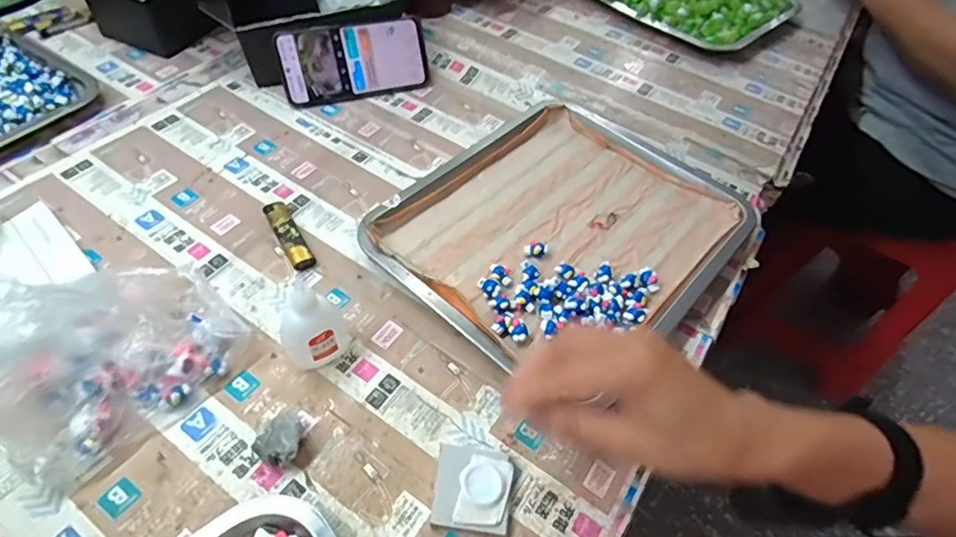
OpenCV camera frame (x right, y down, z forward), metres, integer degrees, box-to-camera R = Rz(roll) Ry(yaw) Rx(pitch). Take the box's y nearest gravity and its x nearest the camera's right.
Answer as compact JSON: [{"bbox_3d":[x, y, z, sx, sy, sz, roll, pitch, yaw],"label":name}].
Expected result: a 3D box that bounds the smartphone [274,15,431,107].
[{"bbox_3d":[-0.139,-0.237,0.602,0.164,0.079,0.004,-16,24,-17],"label":"smartphone"}]

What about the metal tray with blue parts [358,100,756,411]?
[{"bbox_3d":[0.080,-0.040,0.496,0.263,0.025,0.307,36,57,20],"label":"metal tray with blue parts"}]

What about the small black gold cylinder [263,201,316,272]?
[{"bbox_3d":[-0.171,-0.031,0.474,0.021,0.015,0.084,-25,59,-23],"label":"small black gold cylinder"}]

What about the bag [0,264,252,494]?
[{"bbox_3d":[-0.249,0.047,0.350,0.104,0.102,0.149,39,58,22],"label":"bag"}]

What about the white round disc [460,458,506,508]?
[{"bbox_3d":[0.003,0.139,0.343,0.029,0.004,0.026,38,58,21],"label":"white round disc"}]

